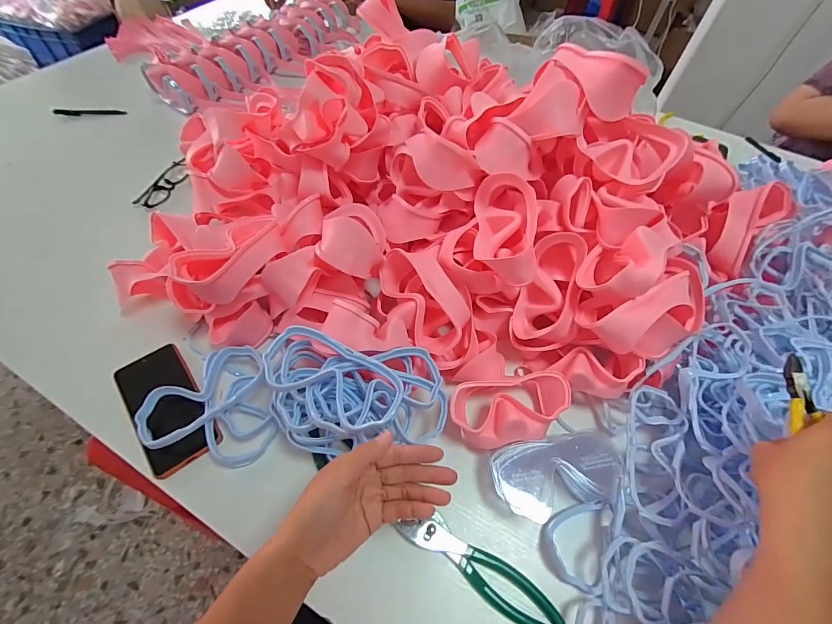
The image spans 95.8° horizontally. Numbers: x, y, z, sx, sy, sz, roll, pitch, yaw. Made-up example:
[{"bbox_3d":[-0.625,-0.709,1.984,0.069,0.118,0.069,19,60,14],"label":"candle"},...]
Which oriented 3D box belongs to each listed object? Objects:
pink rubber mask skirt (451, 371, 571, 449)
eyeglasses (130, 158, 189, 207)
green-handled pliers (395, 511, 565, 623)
[{"bbox_3d":[0.115,0.119,0.461,0.144,0.064,0.084,-9,58,-10],"label":"pink rubber mask skirt"},{"bbox_3d":[-0.458,-0.235,0.689,0.039,0.023,0.134,8,56,1],"label":"eyeglasses"},{"bbox_3d":[0.068,0.270,0.394,0.178,0.013,0.038,30,59,15],"label":"green-handled pliers"}]

